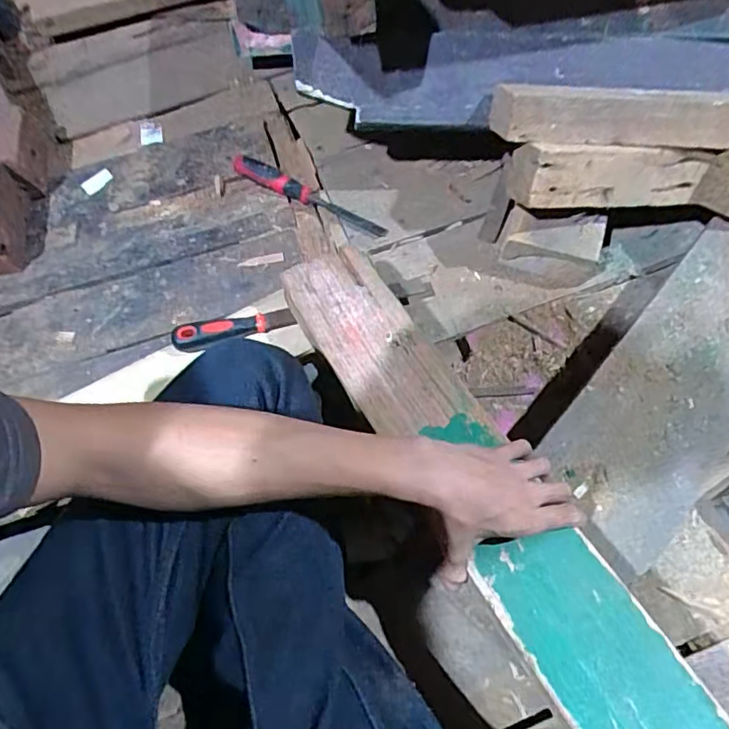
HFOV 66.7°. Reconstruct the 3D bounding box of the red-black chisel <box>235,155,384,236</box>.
[{"bbox_3d":[-0.078,-0.239,0.762,0.239,0.021,0.029,24,69,13],"label":"red-black chisel"}]

